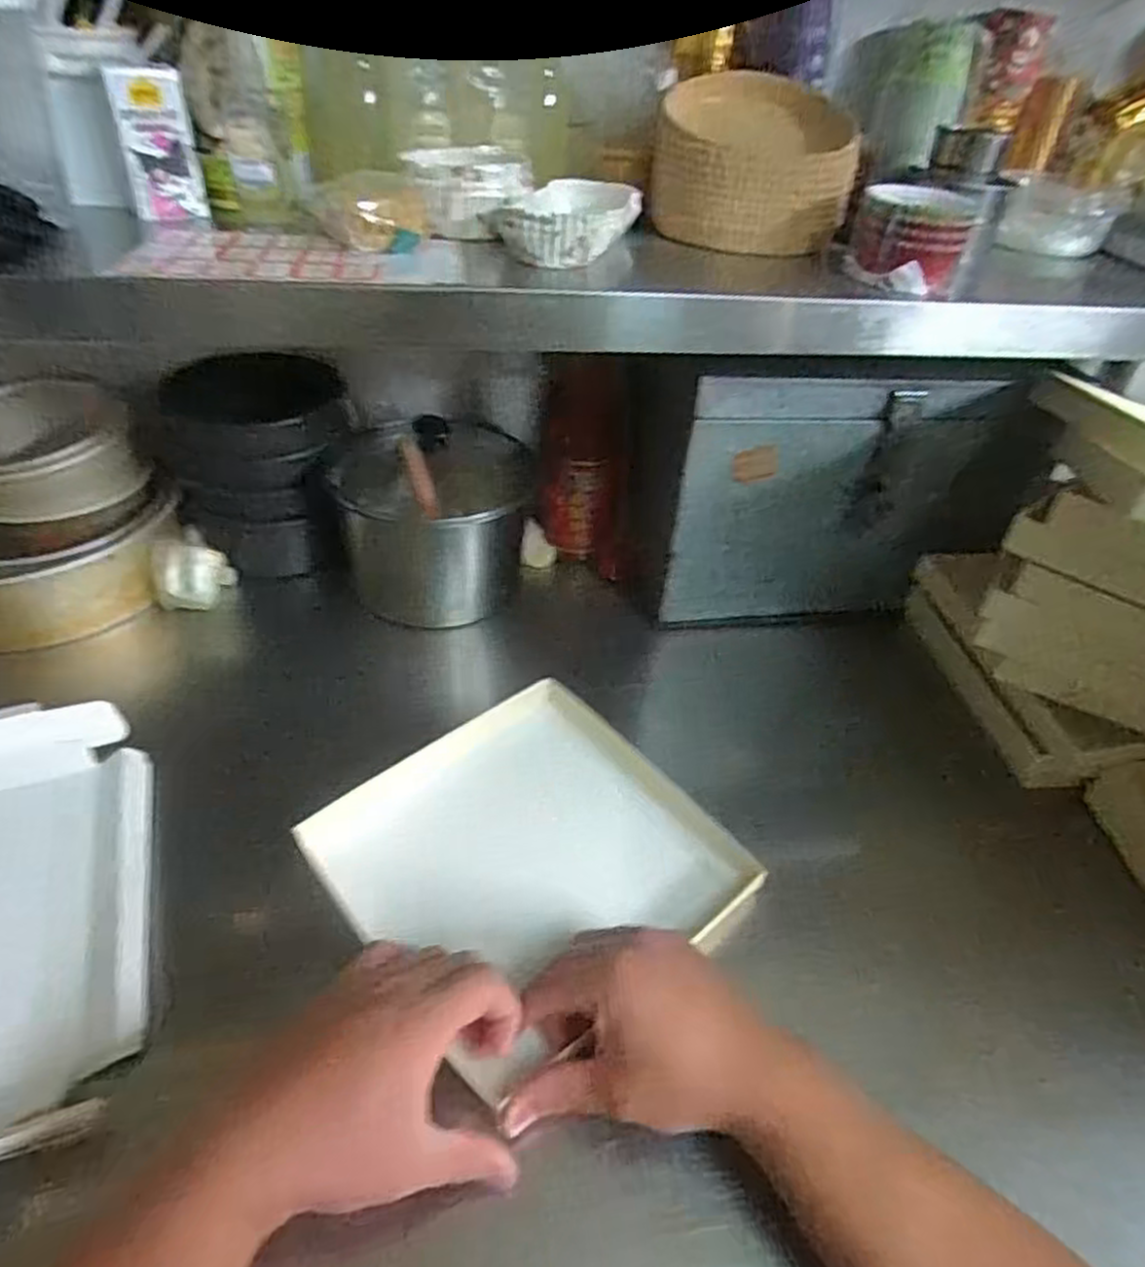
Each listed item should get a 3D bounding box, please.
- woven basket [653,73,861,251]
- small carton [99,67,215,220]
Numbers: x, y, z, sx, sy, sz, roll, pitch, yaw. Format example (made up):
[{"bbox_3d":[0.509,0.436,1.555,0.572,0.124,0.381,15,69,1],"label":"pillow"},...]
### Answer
[{"bbox_3d":[0.138,-0.360,0.584,0.155,0.093,0.115,23,44,19],"label":"woven basket"},{"bbox_3d":[-0.285,-0.337,0.523,0.046,0.088,0.018,-13,44,-21],"label":"small carton"}]

